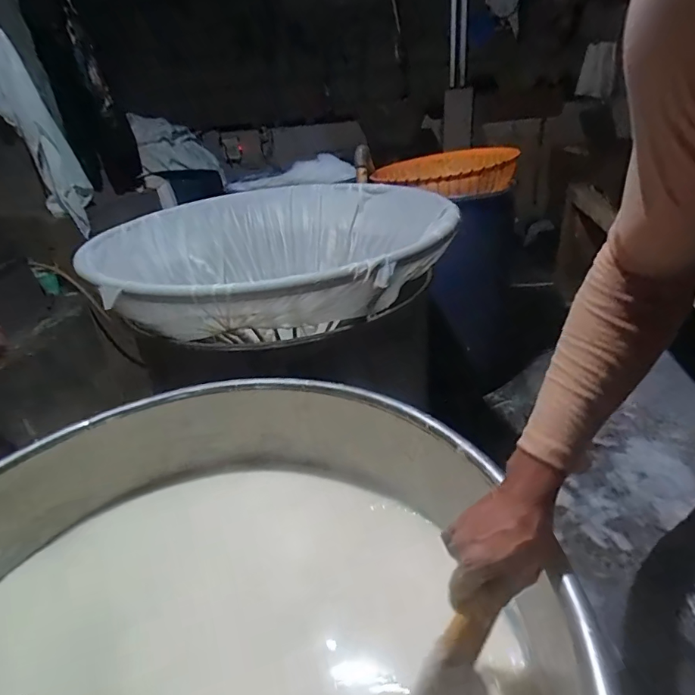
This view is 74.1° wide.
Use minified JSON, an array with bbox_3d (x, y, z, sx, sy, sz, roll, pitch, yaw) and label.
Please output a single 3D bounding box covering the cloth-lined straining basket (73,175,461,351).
[{"bbox_3d":[-0.174,-0.220,1.188,0.818,0.218,0.858,-3,29,6],"label":"cloth-lined straining basket"}]

